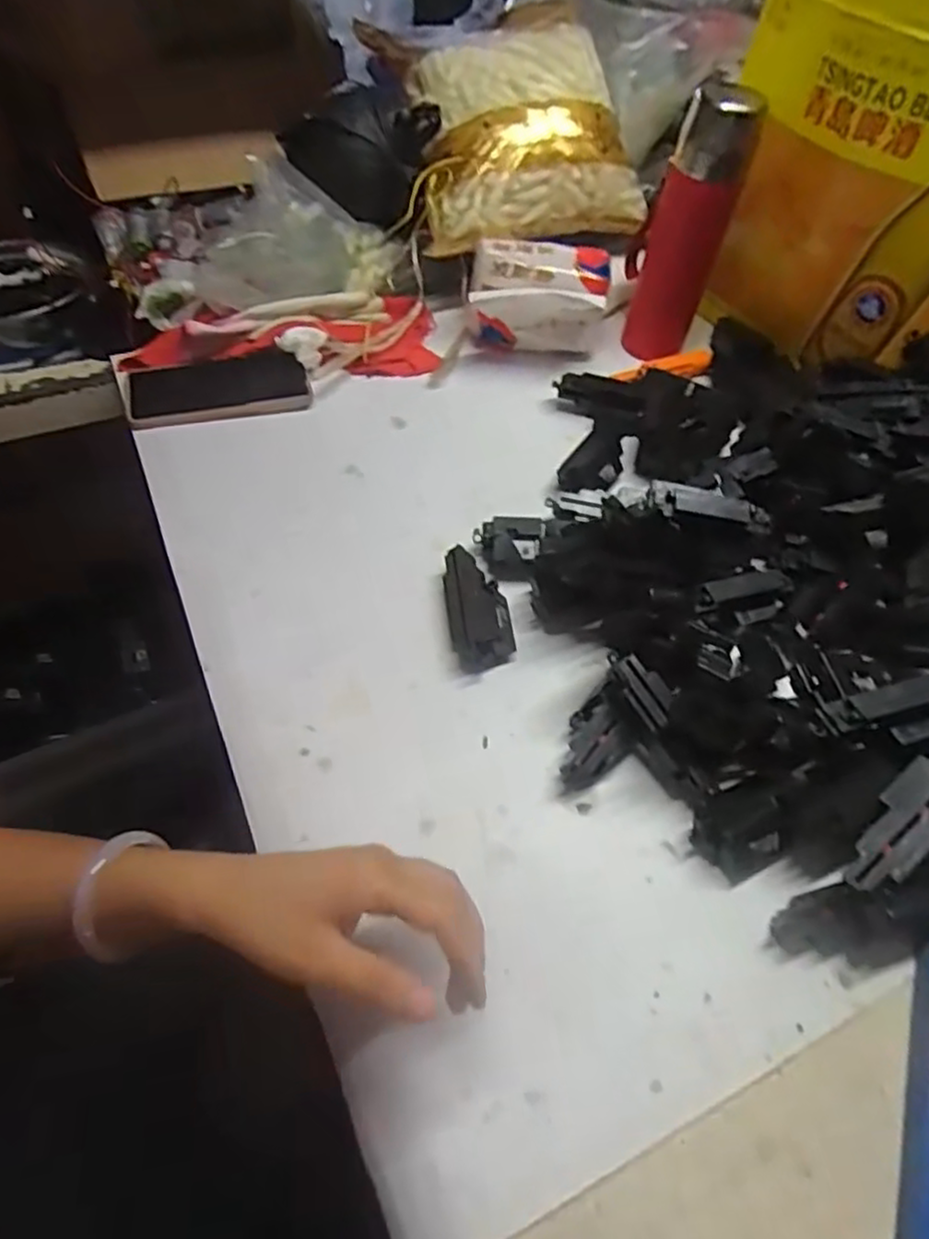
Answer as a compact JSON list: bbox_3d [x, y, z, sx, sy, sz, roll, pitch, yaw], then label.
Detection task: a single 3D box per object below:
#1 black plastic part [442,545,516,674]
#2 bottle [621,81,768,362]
[{"bbox_3d":[0.010,-0.011,0.529,0.045,0.032,0.095,-4,54,-7],"label":"black plastic part"},{"bbox_3d":[0.213,-0.378,0.682,0.075,0.229,0.059,14,54,6],"label":"bottle"}]

